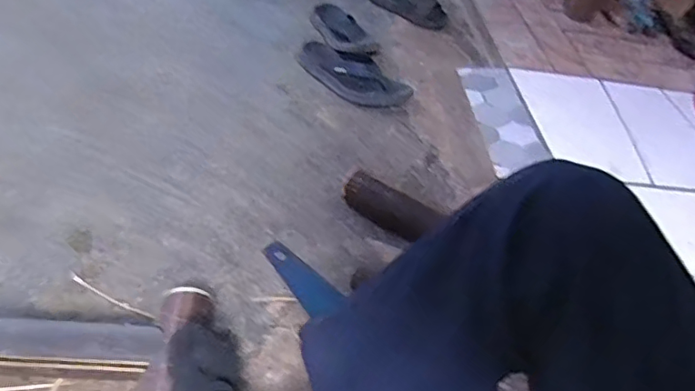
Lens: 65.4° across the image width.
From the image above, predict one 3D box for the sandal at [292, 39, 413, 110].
[{"bbox_3d":[0.000,-0.273,1.207,0.116,0.056,0.281,-29,57,-37],"label":"sandal"}]

